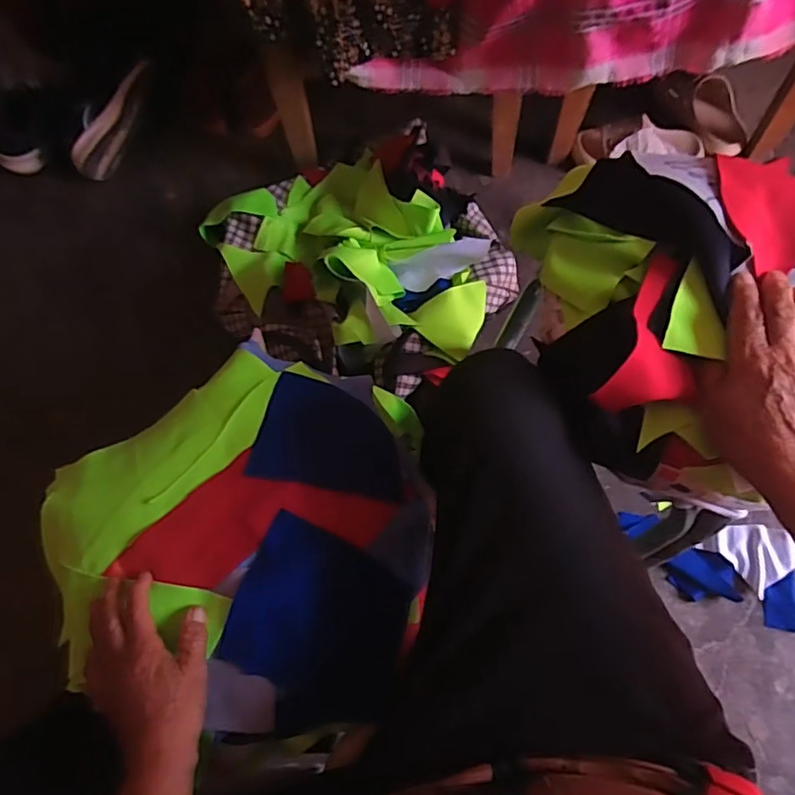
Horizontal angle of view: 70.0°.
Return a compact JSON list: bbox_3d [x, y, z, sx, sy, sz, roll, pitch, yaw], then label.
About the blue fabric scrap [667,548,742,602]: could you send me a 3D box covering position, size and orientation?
[{"bbox_3d":[0.416,0.240,0.767,0.088,0.022,0.065,-3,70,2],"label":"blue fabric scrap"}]

